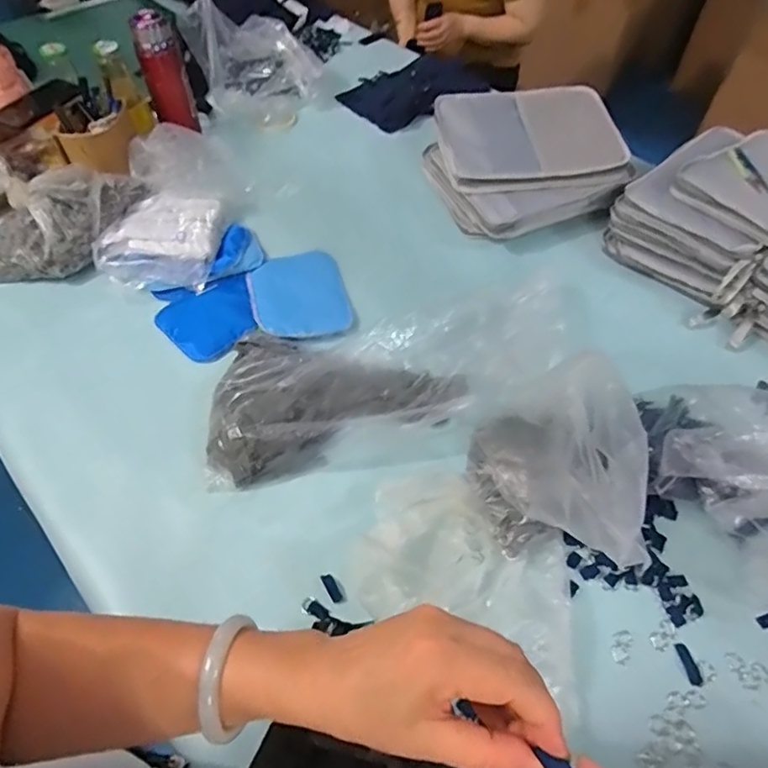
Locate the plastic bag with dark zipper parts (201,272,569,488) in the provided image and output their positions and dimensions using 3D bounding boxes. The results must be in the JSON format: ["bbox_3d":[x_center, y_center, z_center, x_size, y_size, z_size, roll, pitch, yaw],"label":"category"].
[{"bbox_3d":[0.019,-0.012,0.783,0.533,0.081,0.230,-13,56,-8],"label":"plastic bag with dark zipper parts"}]

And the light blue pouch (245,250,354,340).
[{"bbox_3d":[-0.139,-0.151,0.900,0.148,0.022,0.191,-14,56,-9],"label":"light blue pouch"}]

